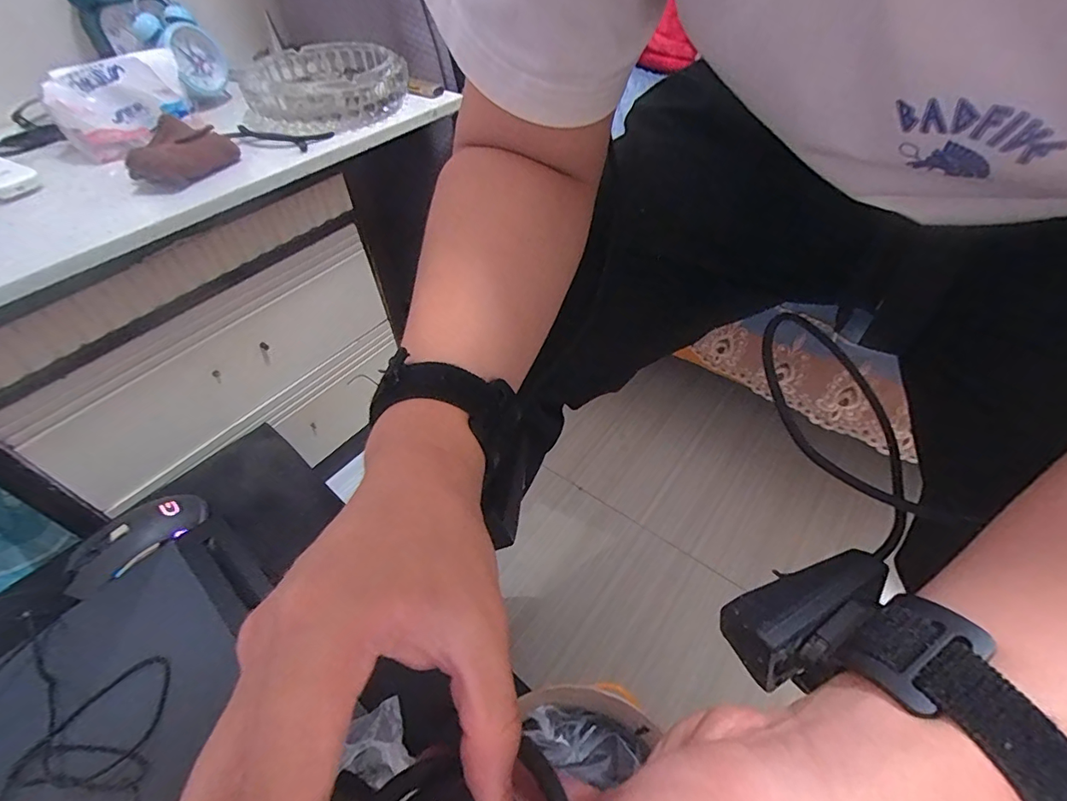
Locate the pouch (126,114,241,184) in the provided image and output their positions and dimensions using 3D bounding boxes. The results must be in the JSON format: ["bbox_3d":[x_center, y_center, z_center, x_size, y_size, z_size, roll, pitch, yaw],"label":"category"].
[{"bbox_3d":[-0.351,-0.250,0.492,0.055,0.042,0.112,8,49,10],"label":"pouch"}]

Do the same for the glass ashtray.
[{"bbox_3d":[-0.255,-0.386,0.604,0.183,0.047,0.181,-28,52,-20],"label":"glass ashtray"}]

